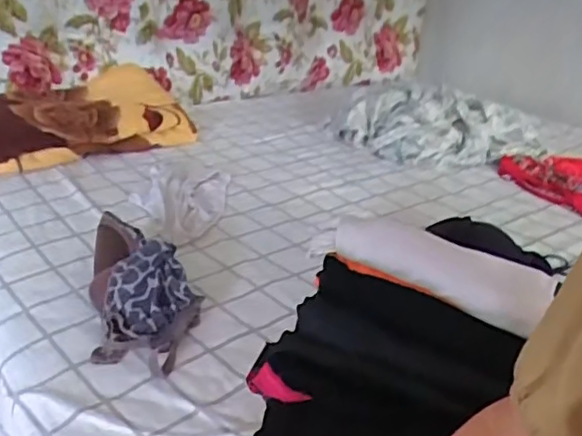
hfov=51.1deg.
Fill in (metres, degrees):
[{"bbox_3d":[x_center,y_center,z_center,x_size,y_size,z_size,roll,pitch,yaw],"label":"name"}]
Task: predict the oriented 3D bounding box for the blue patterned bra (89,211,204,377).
[{"bbox_3d":[-0.176,0.080,0.737,0.124,0.078,0.257,-4,25,-15],"label":"blue patterned bra"}]

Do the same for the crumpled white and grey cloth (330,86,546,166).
[{"bbox_3d":[0.320,-0.217,1.354,0.443,0.116,0.240,3,25,-1],"label":"crumpled white and grey cloth"}]

